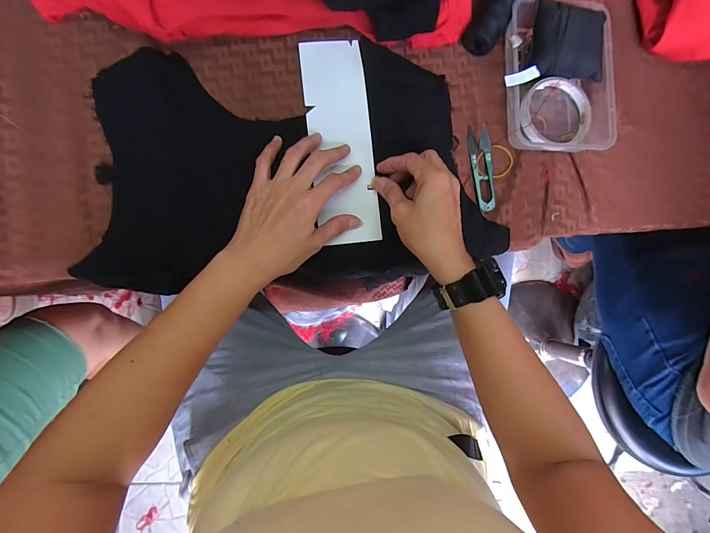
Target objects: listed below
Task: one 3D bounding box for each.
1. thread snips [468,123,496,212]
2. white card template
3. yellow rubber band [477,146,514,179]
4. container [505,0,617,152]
[{"bbox_3d":[0.151,-0.116,0.413,0.024,0.007,0.101,-7,88,-8],"label":"thread snips"},{"bbox_3d":[-0.015,-0.141,0.399,0.071,0.006,0.229,-7,90,-5],"label":"white card template"},{"bbox_3d":[0.167,-0.126,0.419,0.042,0.008,0.040,0,87,-7],"label":"yellow rubber band"},{"bbox_3d":[0.232,-0.221,0.408,0.130,0.047,0.176,-1,87,-7],"label":"container"}]

